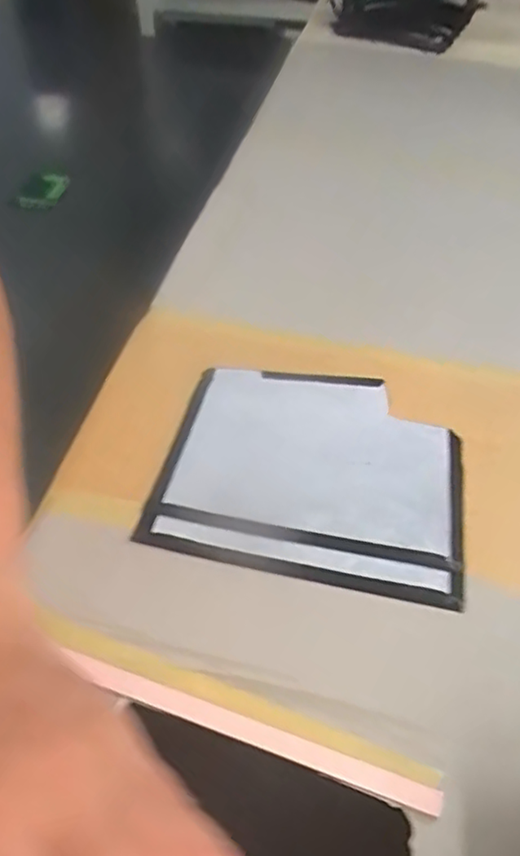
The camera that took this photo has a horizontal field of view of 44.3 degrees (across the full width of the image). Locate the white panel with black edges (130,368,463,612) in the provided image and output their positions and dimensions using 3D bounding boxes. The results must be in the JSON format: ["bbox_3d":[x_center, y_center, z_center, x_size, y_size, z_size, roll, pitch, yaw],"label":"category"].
[{"bbox_3d":[0.032,0.021,0.376,0.166,0.006,0.150,11,46,6],"label":"white panel with black edges"}]

